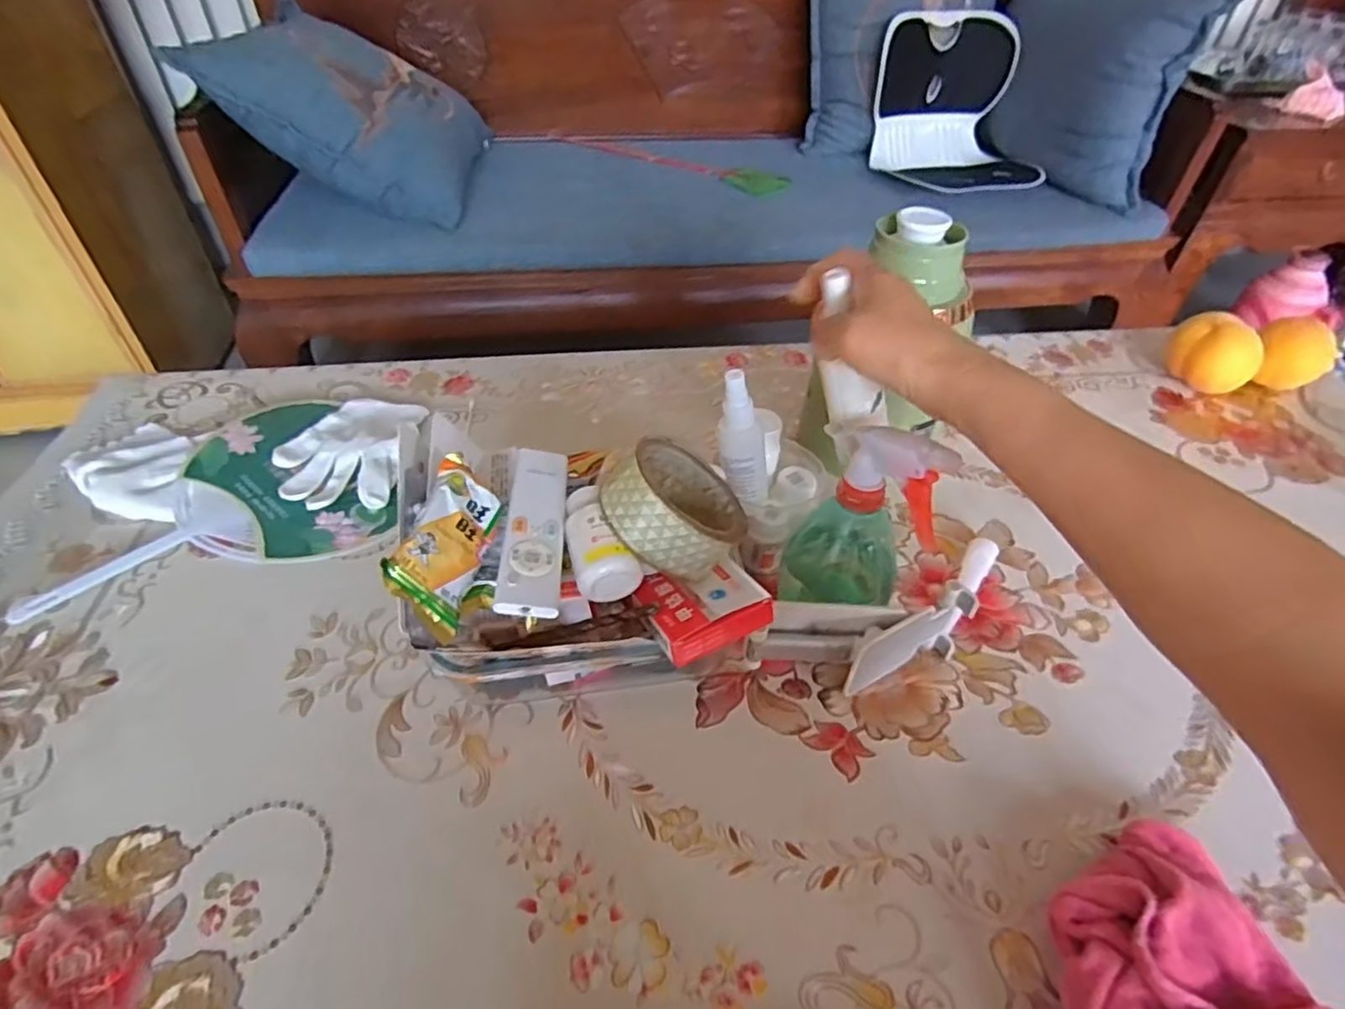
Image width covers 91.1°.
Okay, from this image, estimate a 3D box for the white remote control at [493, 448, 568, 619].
[{"bbox_3d":[-0.086,0.011,0.415,0.034,0.014,0.143,-2,45,-4],"label":"white remote control"}]

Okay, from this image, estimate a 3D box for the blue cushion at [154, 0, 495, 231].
[{"bbox_3d":[-0.612,-0.810,1.311,0.477,0.152,0.488,27,47,-29],"label":"blue cushion"}]

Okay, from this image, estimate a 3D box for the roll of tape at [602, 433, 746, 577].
[{"bbox_3d":[0.002,0.002,0.426,0.088,0.046,0.088,34,25,-18],"label":"roll of tape"}]

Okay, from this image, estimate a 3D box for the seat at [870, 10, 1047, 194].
[{"bbox_3d":[0.652,-0.894,1.511,0.329,0.333,0.288,-2,45,-4],"label":"seat"}]

